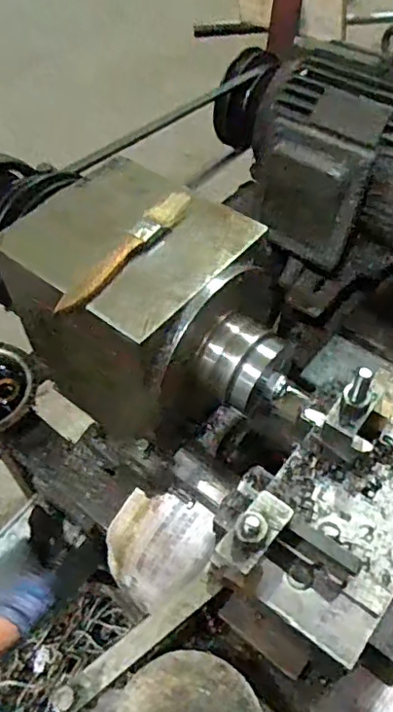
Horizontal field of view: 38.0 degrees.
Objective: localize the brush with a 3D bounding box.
[{"bbox_3d":[-0.052,-0.083,0.439,0.020,0.011,0.147,27,58,21],"label":"brush"}]

